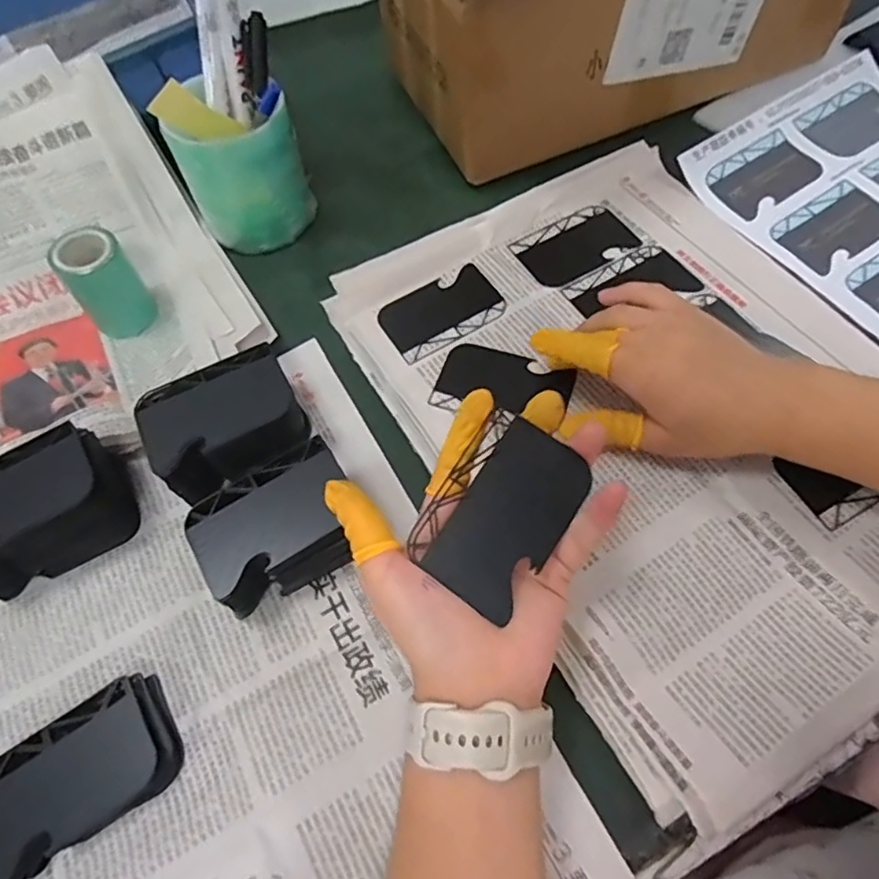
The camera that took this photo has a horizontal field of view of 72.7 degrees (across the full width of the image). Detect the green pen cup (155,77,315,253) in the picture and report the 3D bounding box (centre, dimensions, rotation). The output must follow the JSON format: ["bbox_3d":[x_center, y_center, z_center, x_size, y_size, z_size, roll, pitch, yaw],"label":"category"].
[{"bbox_3d":[-0.144,-0.200,0.435,0.079,0.097,0.068,1,63,4],"label":"green pen cup"}]

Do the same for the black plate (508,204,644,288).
[{"bbox_3d":[0.102,-0.146,0.448,0.085,0.008,0.055,-31,60,-10],"label":"black plate"}]

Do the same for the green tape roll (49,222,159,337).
[{"bbox_3d":[-0.225,-0.106,0.404,0.041,0.064,0.034,-30,65,-12],"label":"green tape roll"}]

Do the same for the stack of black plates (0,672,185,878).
[{"bbox_3d":[-0.176,0.162,0.289,0.089,0.018,0.056,-31,65,-13],"label":"stack of black plates"}]

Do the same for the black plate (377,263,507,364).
[{"bbox_3d":[0.002,-0.091,0.423,0.085,0.004,0.053,-30,65,-12],"label":"black plate"}]

